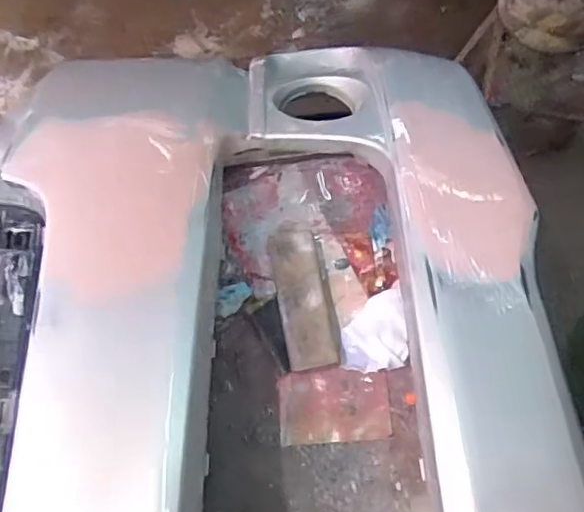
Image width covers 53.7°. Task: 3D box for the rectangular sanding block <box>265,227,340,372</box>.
[{"bbox_3d":[0.009,0.036,0.574,0.047,0.024,0.151,-10,70,-3],"label":"rectangular sanding block"}]

